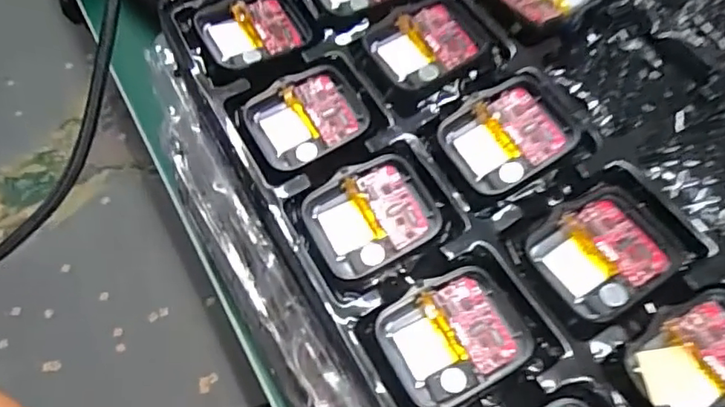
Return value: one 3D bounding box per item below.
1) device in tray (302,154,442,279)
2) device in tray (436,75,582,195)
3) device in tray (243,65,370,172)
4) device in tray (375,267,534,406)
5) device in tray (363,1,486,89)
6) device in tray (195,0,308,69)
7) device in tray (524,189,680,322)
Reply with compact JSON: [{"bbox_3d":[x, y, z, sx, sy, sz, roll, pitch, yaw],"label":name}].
[{"bbox_3d":[0.003,0.005,0.207,0.045,0.010,0.036,-26,63,-9],"label":"device in tray"},{"bbox_3d":[0.053,-0.026,0.213,0.042,0.006,0.038,-30,64,-11],"label":"device in tray"},{"bbox_3d":[-0.021,-0.033,0.227,0.044,0.009,0.036,-24,63,-8],"label":"device in tray"},{"bbox_3d":[0.029,0.042,0.187,0.043,0.007,0.036,-26,64,-9],"label":"device in tray"},{"bbox_3d":[0.025,-0.063,0.232,0.039,0.004,0.033,-30,64,-11],"label":"device in tray"},{"bbox_3d":[-0.045,-0.072,0.244,0.041,0.009,0.035,-23,63,-7],"label":"device in tray"},{"bbox_3d":[0.079,0.015,0.192,0.041,0.004,0.037,-30,64,-11],"label":"device in tray"}]

